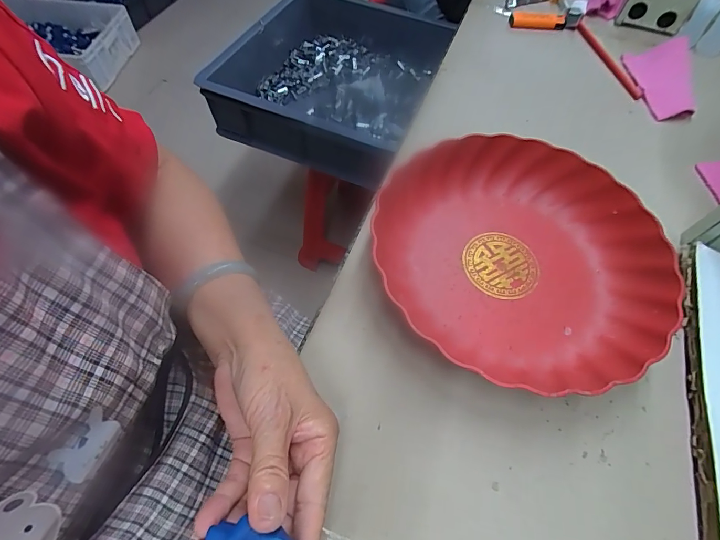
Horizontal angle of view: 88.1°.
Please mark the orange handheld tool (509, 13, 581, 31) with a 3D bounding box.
[{"bbox_3d":[0.281,-0.377,0.565,0.106,0.018,0.021,-5,60,-5],"label":"orange handheld tool"}]

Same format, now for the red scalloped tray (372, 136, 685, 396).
[{"bbox_3d":[0.135,-0.018,0.333,0.231,0.047,0.254,-34,66,-19],"label":"red scalloped tray"}]

